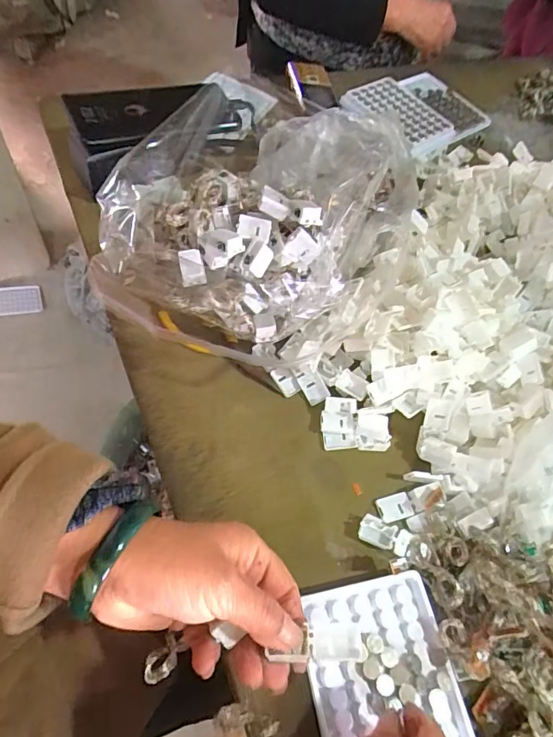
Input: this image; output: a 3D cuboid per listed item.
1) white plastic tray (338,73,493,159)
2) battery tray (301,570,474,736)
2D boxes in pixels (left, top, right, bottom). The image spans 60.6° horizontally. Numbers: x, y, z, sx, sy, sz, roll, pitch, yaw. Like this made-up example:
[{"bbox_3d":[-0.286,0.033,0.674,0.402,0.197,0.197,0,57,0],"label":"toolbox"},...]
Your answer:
[{"bbox_3d":[0.188,-0.341,0.623,0.198,0.023,0.126,-34,74,-32],"label":"white plastic tray"},{"bbox_3d":[0.070,0.201,0.299,0.092,0.007,0.120,-8,62,-13],"label":"battery tray"}]

